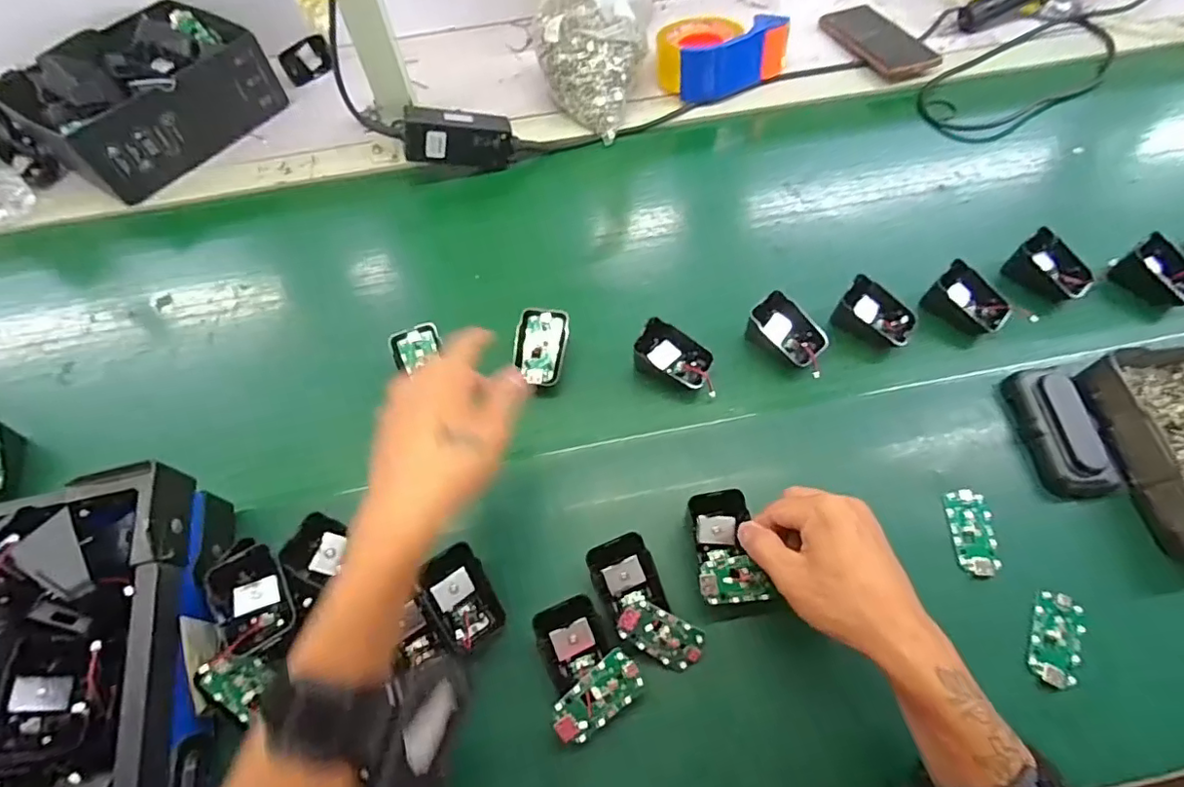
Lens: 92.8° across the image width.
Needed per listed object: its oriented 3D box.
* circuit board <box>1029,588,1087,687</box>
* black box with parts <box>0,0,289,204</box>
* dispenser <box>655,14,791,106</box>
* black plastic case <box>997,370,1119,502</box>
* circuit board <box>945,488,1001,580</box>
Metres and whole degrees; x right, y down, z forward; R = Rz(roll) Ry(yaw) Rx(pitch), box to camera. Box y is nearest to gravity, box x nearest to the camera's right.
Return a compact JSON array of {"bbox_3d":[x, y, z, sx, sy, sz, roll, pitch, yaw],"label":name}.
[{"bbox_3d":[0.330,0.174,0.399,0.032,0.004,0.064,24,65,13],"label":"circuit board"},{"bbox_3d":[-0.537,-0.367,0.681,0.196,0.090,0.247,31,67,16],"label":"black box with parts"},{"bbox_3d":[0.156,-0.426,0.700,0.150,0.064,0.103,-11,62,-5],"label":"dispenser"},{"bbox_3d":[0.379,0.029,0.454,0.050,0.023,0.105,-2,62,0],"label":"black plastic case"},{"bbox_3d":[0.294,0.107,0.433,0.031,0.004,0.064,1,62,2],"label":"circuit board"}]

